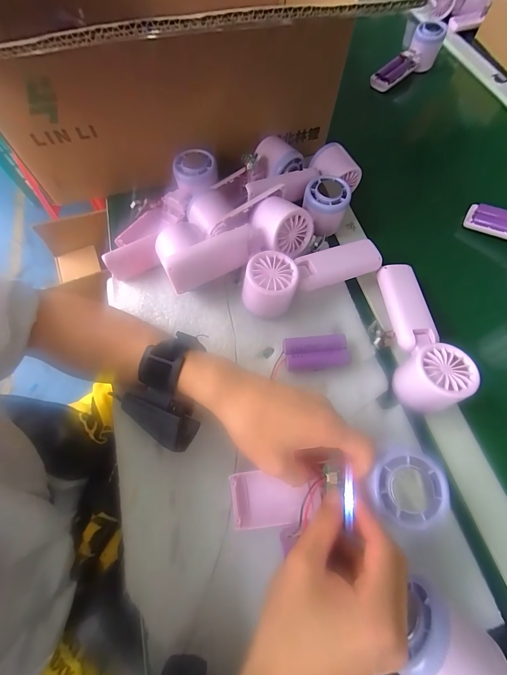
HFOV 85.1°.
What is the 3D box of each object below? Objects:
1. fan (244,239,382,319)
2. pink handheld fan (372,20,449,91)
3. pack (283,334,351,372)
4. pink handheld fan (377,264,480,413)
[{"bbox_3d":[0.063,-0.074,0.309,0.173,0.055,0.055,-25,69,-11],"label":"fan"},{"bbox_3d":[0.300,-0.547,0.537,0.164,0.058,0.048,-39,72,-16],"label":"pink handheld fan"},{"bbox_3d":[0.067,0.017,0.294,0.067,0.017,0.034,-4,66,-2],"label":"pack"},{"bbox_3d":[0.174,-0.007,0.291,0.060,0.045,0.168,3,66,1],"label":"pink handheld fan"}]

